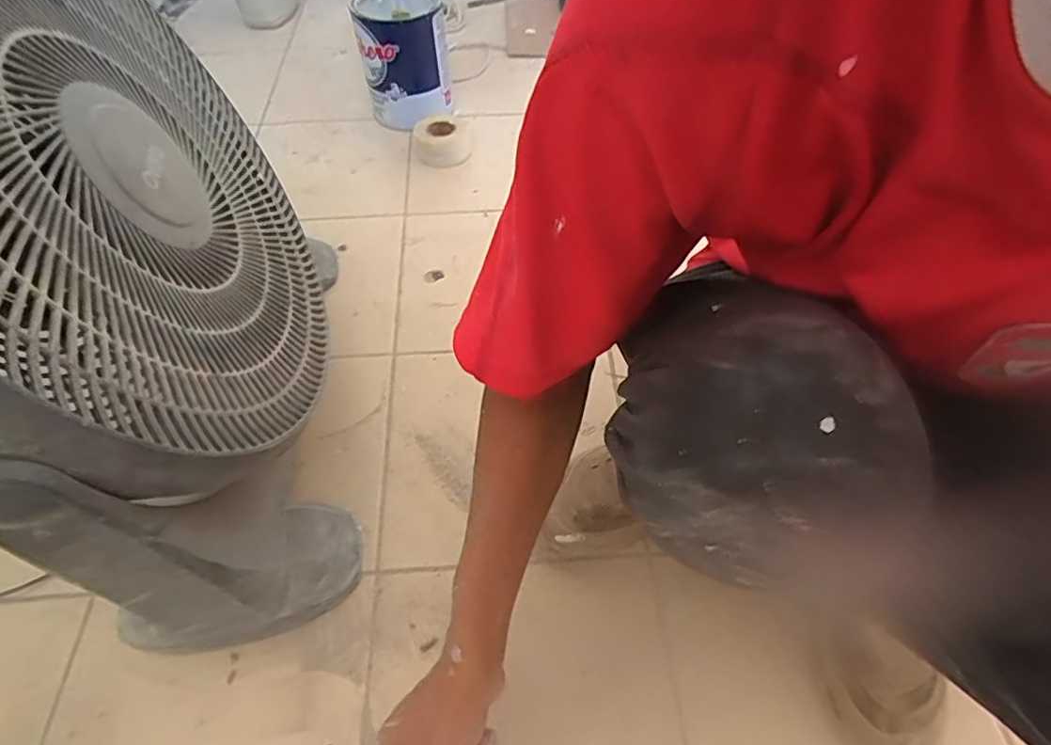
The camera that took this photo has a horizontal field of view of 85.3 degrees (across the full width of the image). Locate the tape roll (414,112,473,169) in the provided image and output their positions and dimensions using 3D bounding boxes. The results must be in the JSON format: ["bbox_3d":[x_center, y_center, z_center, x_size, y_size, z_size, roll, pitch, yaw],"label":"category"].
[{"bbox_3d":[-0.155,-0.434,1.069,0.101,0.062,0.101,0,54,0],"label":"tape roll"}]

